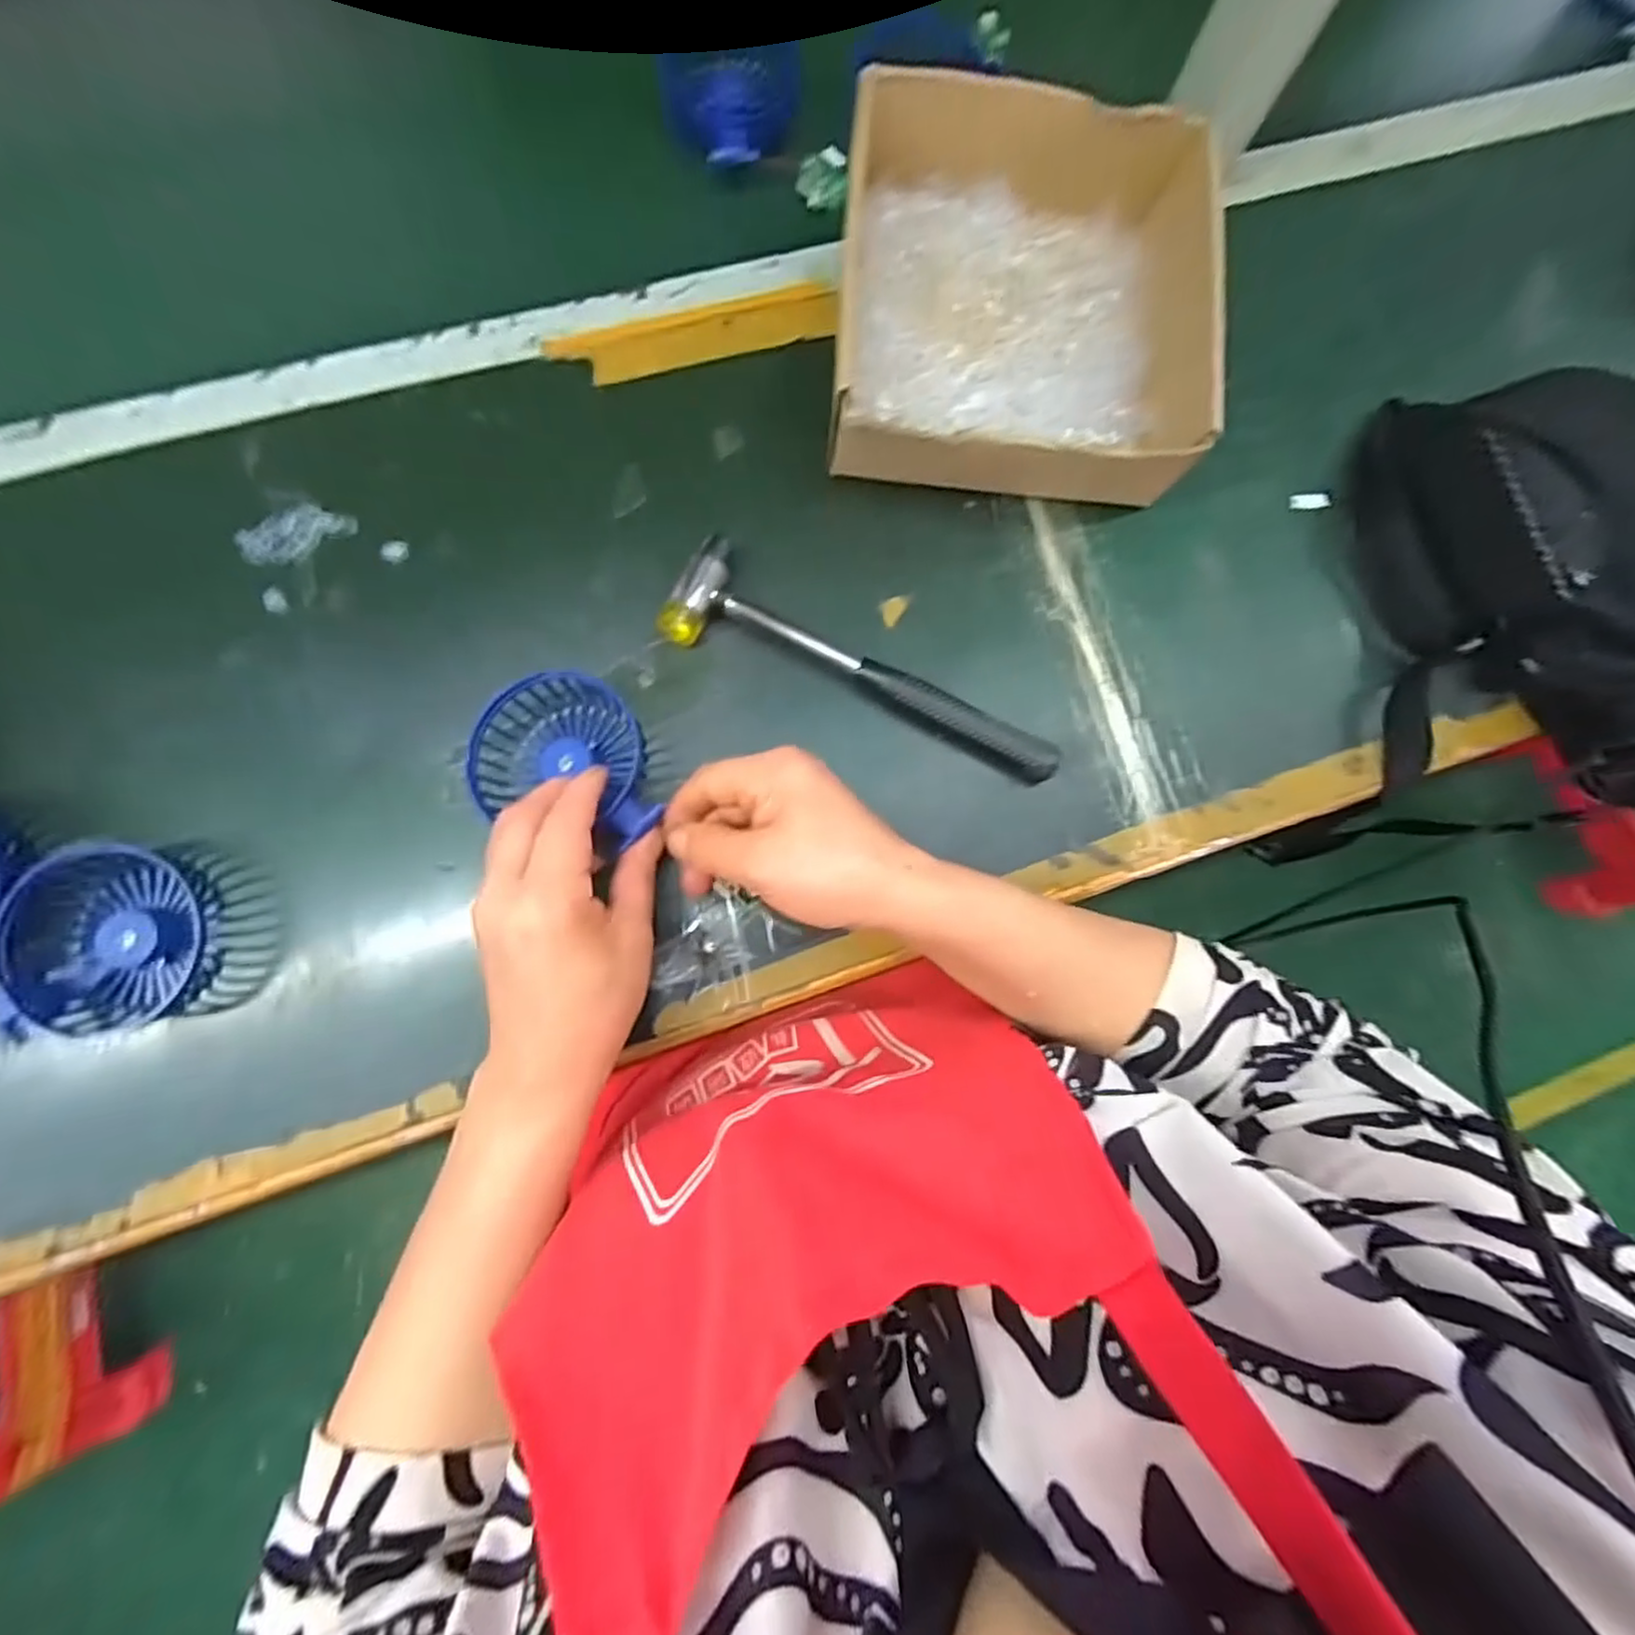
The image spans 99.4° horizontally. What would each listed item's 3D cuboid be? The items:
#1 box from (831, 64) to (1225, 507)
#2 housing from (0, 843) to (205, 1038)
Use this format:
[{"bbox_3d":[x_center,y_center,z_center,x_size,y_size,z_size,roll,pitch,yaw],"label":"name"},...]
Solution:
[{"bbox_3d":[0.117,-0.290,0.404,0.202,0.067,0.218,6,85,-4],"label":"box"},{"bbox_3d":[-0.355,0.059,0.341,0.081,0.038,0.087,0,85,-4],"label":"housing"}]

